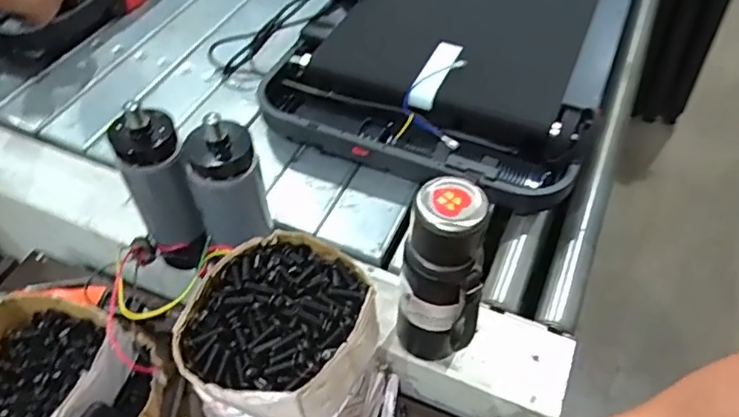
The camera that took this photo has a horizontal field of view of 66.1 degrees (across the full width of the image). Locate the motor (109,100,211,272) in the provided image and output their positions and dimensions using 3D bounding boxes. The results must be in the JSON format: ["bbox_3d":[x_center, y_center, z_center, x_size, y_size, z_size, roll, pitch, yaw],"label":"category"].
[{"bbox_3d":[-0.236,-0.009,0.668,0.070,0.233,0.070,-29,56,-21],"label":"motor"}]

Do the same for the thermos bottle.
[{"bbox_3d":[0.069,0.062,0.561,0.077,0.201,0.085,2,51,2],"label":"thermos bottle"}]

